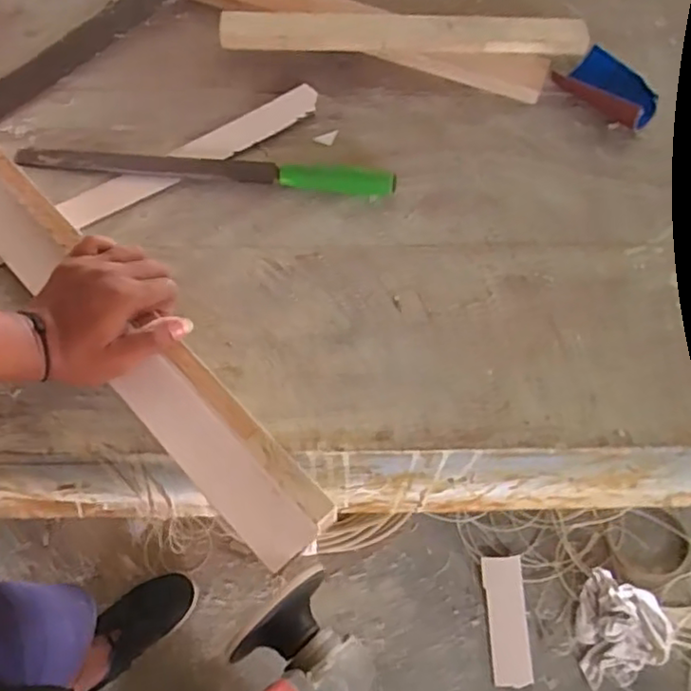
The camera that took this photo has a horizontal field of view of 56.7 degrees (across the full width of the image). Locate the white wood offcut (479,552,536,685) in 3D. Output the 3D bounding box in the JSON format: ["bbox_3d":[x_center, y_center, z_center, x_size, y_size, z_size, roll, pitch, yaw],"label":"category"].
[{"bbox_3d":[0.308,0.520,1.219,0.079,0.005,0.224,1,61,-2],"label":"white wood offcut"}]

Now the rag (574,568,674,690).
[{"bbox_3d":[0.514,0.520,1.191,0.167,0.056,0.196,-2,61,-4],"label":"rag"}]

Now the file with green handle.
[{"bbox_3d":[-0.133,-0.170,0.619,0.356,0.016,0.026,5,61,0],"label":"file with green handle"}]

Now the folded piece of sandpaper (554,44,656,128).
[{"bbox_3d":[0.283,-0.275,0.685,0.104,0.030,0.052,37,65,17],"label":"folded piece of sandpaper"}]

